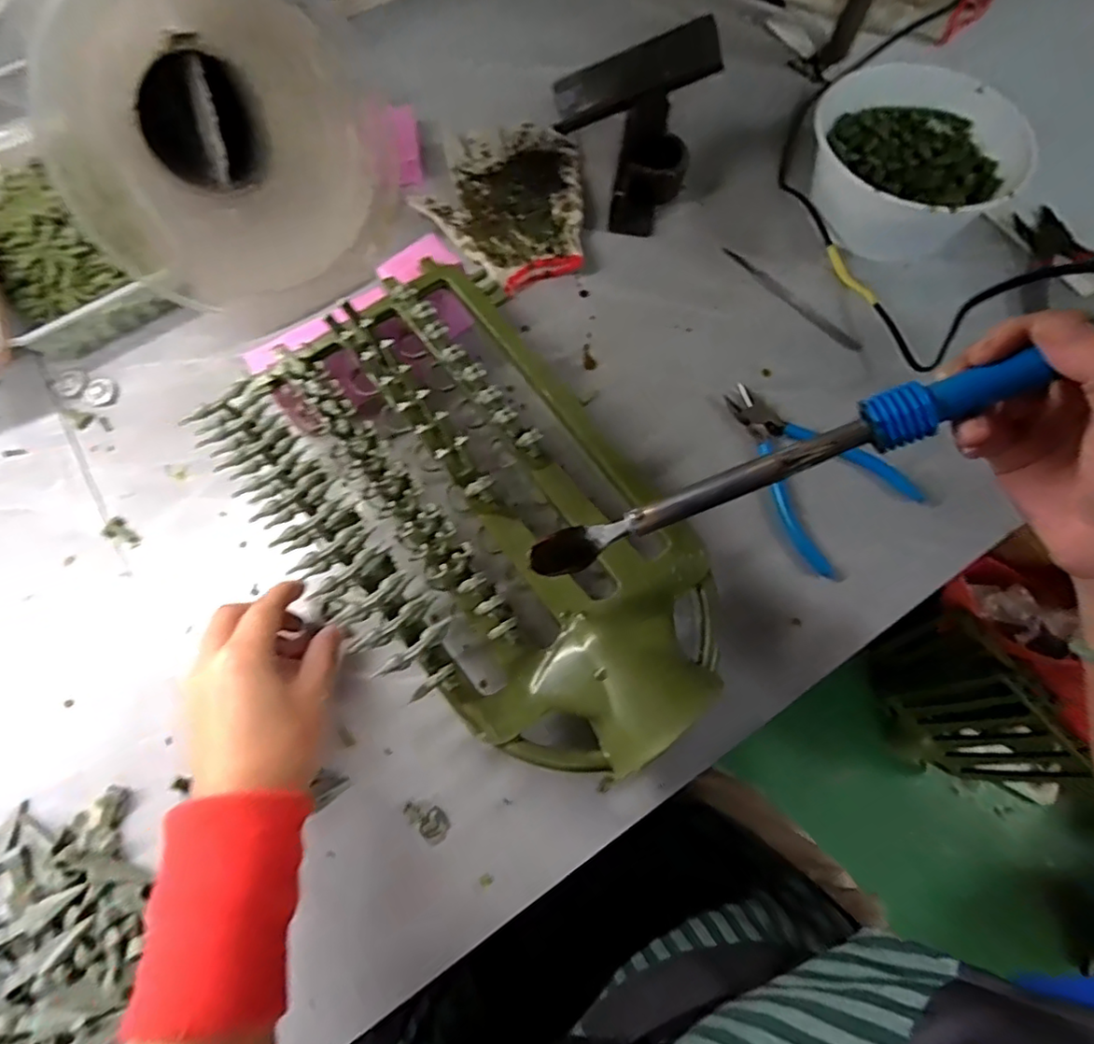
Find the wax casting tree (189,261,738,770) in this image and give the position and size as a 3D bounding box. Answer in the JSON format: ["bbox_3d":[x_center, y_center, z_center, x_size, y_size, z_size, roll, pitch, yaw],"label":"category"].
[{"bbox_3d":[-0.040,-0.004,0.359,0.197,0.061,0.324,-36,72,-14],"label":"wax casting tree"}]

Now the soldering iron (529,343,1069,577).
[{"bbox_3d":[0.118,-0.030,0.286,0.277,0.017,0.022,-23,67,19],"label":"soldering iron"}]

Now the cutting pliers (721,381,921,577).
[{"bbox_3d":[0.185,-0.043,0.440,0.100,0.017,0.146,-36,72,-14],"label":"cutting pliers"}]

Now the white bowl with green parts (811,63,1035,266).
[{"bbox_3d":[0.301,-0.303,0.512,0.166,0.071,0.157,0,68,0],"label":"white bowl with green parts"}]

